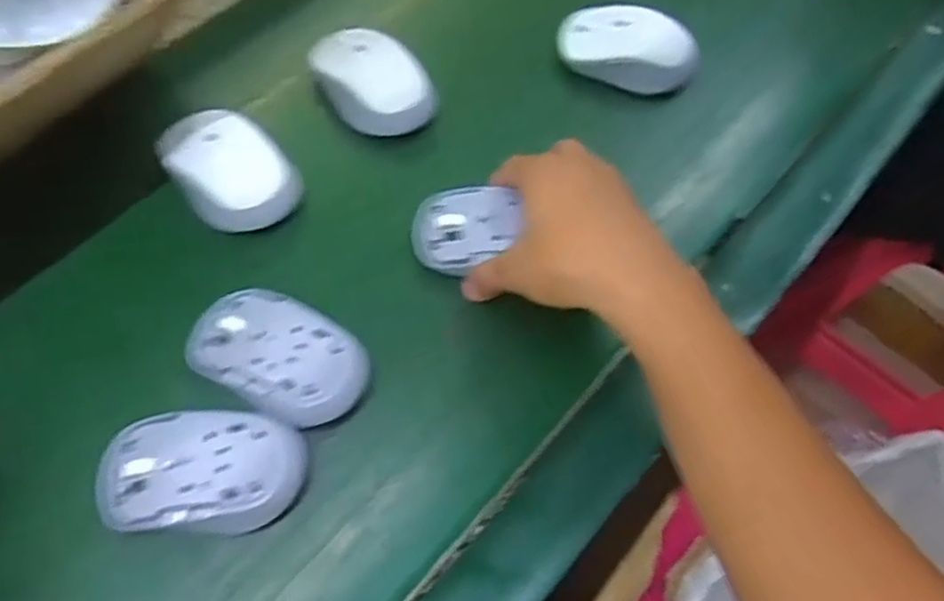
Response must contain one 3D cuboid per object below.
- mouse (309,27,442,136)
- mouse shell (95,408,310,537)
[{"bbox_3d":[-0.070,-0.155,0.503,0.084,0.039,0.054,43,67,15],"label":"mouse"},{"bbox_3d":[-0.143,0.093,0.381,0.108,0.046,0.067,1,62,-3],"label":"mouse shell"}]

